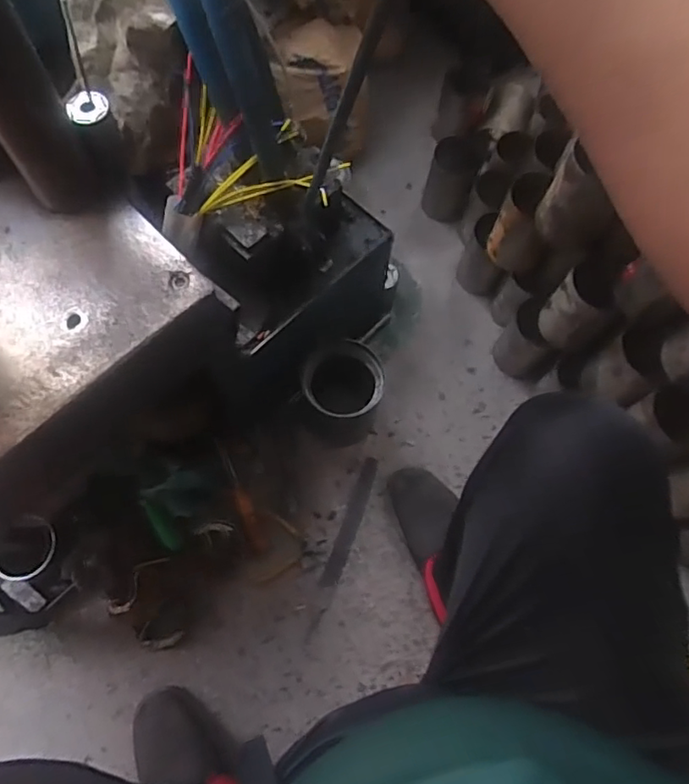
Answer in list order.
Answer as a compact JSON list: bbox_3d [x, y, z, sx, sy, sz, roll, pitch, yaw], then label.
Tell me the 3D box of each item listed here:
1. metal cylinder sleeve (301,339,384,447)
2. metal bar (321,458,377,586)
[{"bbox_3d":[-0.002,0.007,0.890,0.119,0.178,0.116,16,70,4],"label":"metal cylinder sleeve"},{"bbox_3d":[0.010,0.206,0.908,0.024,0.012,0.209,19,70,5],"label":"metal bar"}]

